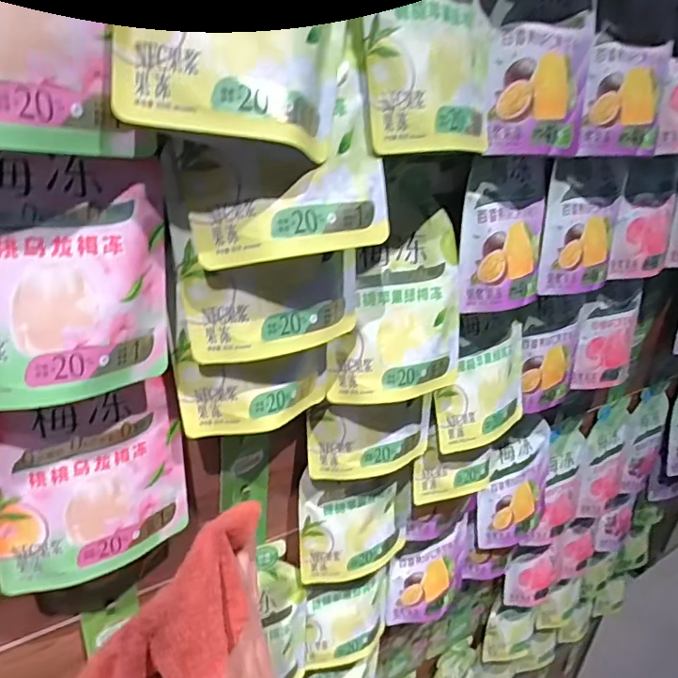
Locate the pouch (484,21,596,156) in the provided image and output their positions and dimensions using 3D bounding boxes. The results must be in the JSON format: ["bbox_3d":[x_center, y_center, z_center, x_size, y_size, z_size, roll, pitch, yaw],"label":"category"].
[{"bbox_3d":[0.174,-0.207,0.442,0.120,0.100,0.019,-10,15,-25],"label":"pouch"}]

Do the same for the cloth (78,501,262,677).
[{"bbox_3d":[-0.107,0.185,0.311,0.067,0.178,0.065,41,-3,-42],"label":"cloth"}]

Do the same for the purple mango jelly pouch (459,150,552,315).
[{"bbox_3d":[0.156,-0.097,0.490,0.119,0.135,0.019,-10,11,-33],"label":"purple mango jelly pouch"}]

